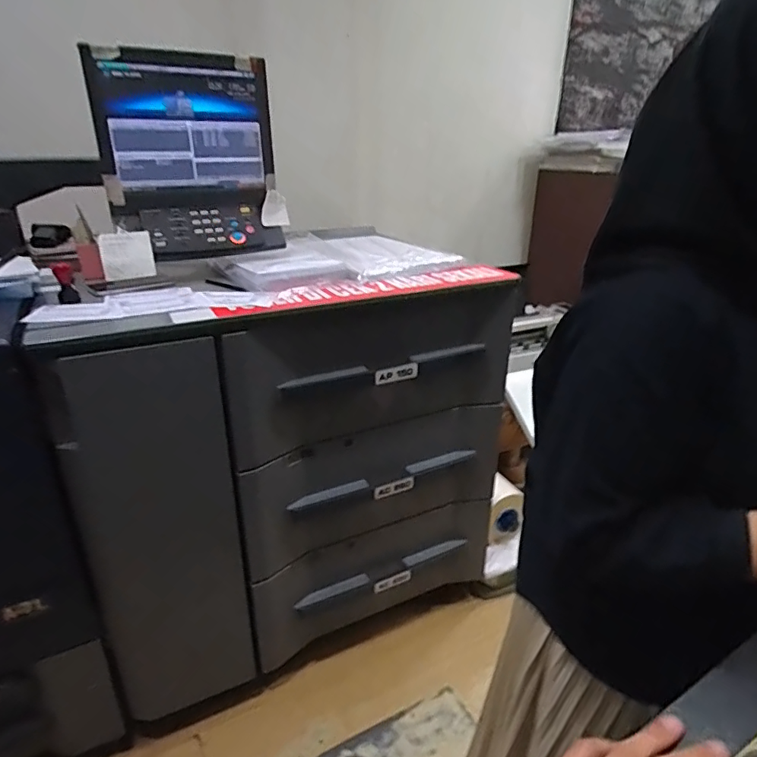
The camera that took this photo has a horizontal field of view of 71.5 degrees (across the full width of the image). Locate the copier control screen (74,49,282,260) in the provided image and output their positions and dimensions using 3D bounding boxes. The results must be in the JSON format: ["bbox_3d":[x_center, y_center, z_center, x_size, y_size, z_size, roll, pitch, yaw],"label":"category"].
[{"bbox_3d":[-0.388,-0.464,1.120,0.347,0.383,0.084,-15,20,-32],"label":"copier control screen"}]

